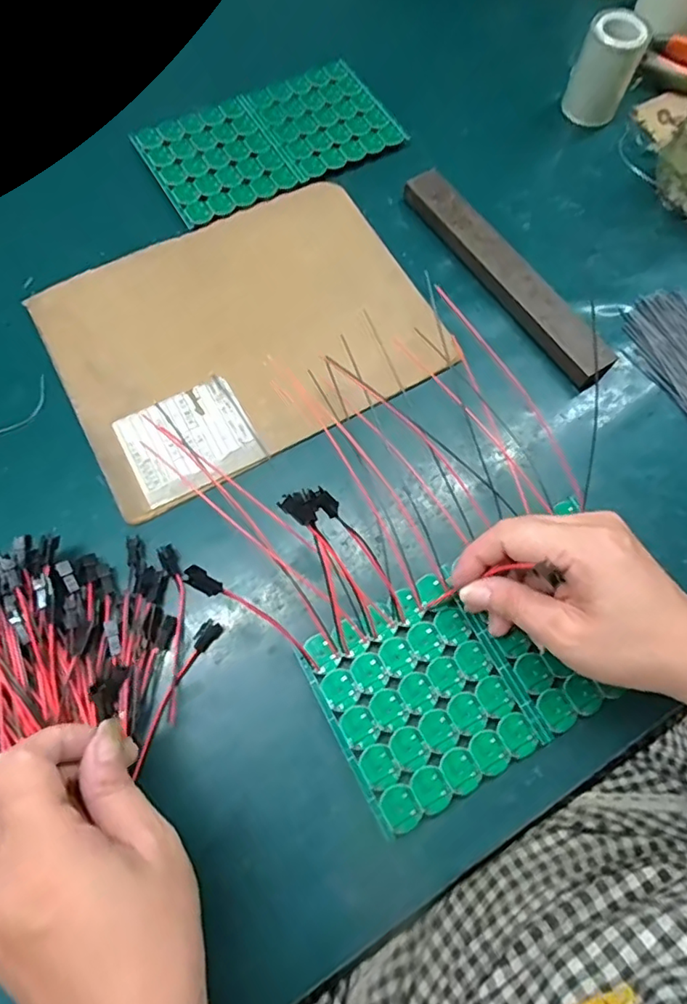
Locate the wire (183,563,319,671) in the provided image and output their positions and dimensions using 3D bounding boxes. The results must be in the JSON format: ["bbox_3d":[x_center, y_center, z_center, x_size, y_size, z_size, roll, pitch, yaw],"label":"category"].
[{"bbox_3d":[-0.042,0.061,0.281,0.008,0.100,0.009,11,62,46],"label":"wire"}]

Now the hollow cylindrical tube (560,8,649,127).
[{"bbox_3d":[0.218,-0.361,0.467,0.048,0.067,0.043,25,70,7],"label":"hollow cylindrical tube"}]

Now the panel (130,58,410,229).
[{"bbox_3d":[-0.061,-0.306,0.464,0.202,0.004,0.114,-31,73,-13],"label":"panel"}]

